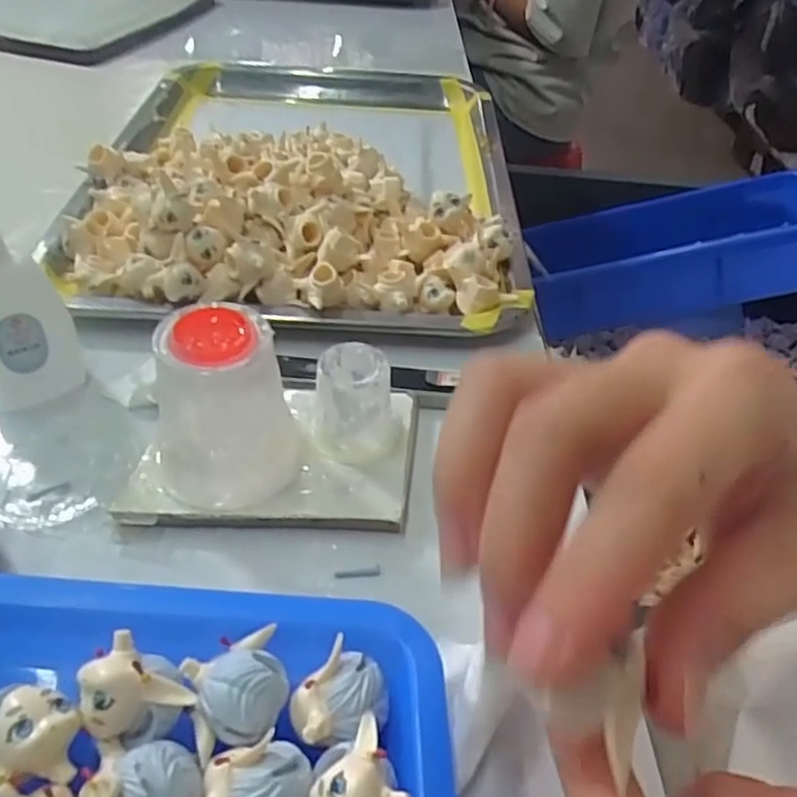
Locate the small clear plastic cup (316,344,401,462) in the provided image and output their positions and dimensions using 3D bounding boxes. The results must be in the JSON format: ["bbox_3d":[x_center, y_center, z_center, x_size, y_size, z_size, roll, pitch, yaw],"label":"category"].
[{"bbox_3d":[-0.016,0.002,0.276,0.033,0.036,0.030,4,43,-1],"label":"small clear plastic cup"}]

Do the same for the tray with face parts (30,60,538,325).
[{"bbox_3d":[-0.059,-0.163,0.457,0.256,0.056,0.349,3,43,-2],"label":"tray with face parts"}]

